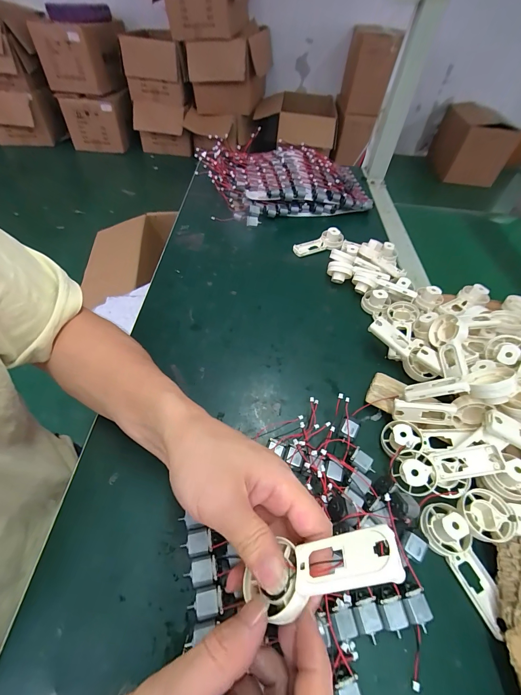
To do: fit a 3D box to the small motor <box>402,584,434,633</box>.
[{"bbox_3d":[0.118,0.201,0.233,0.019,0.014,0.026,-4,53,-9],"label":"small motor"}]

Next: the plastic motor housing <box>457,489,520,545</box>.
[{"bbox_3d":[0.221,0.148,0.257,0.091,0.019,0.039,3,51,12],"label":"plastic motor housing"}]

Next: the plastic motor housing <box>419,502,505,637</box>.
[{"bbox_3d":[0.169,0.180,0.250,0.036,0.022,0.088,-17,69,-18],"label":"plastic motor housing"}]

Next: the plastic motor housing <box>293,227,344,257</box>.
[{"bbox_3d":[0.100,-0.182,0.524,0.087,0.030,0.034,-16,56,-18],"label":"plastic motor housing"}]

